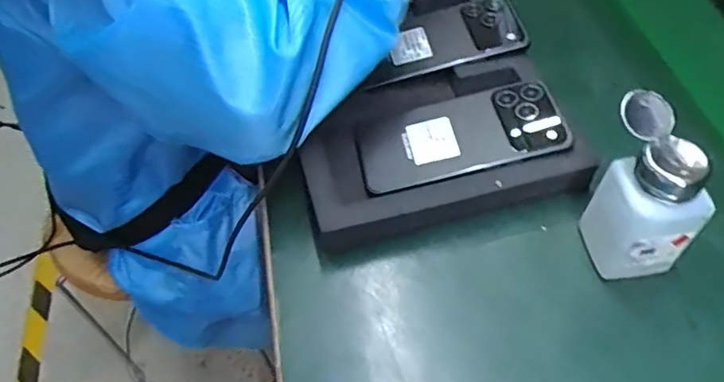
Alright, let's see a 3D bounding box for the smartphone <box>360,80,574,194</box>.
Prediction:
[{"bbox_3d":[0.076,-0.048,0.450,0.159,0.013,0.081,-15,50,6],"label":"smartphone"}]

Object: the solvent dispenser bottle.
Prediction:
[{"bbox_3d":[0.187,0.002,0.375,0.055,0.113,0.075,-6,55,-3],"label":"solvent dispenser bottle"}]

